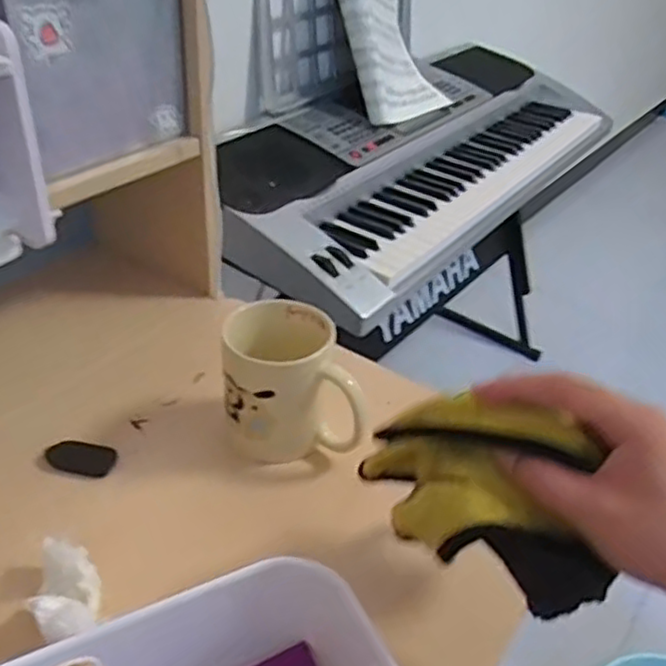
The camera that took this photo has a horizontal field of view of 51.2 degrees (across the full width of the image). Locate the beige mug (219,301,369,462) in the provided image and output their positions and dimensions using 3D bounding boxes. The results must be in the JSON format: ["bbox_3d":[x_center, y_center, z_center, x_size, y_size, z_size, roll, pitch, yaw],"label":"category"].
[{"bbox_3d":[-0.029,0.035,0.522,0.104,0.096,0.082,6,37,-1],"label":"beige mug"}]

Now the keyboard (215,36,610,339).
[{"bbox_3d":[0.185,-0.340,1.228,0.375,0.095,1.014,26,41,24],"label":"keyboard"}]

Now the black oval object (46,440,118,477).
[{"bbox_3d":[-0.185,0.091,0.508,0.050,0.006,0.026,10,37,5],"label":"black oval object"}]

